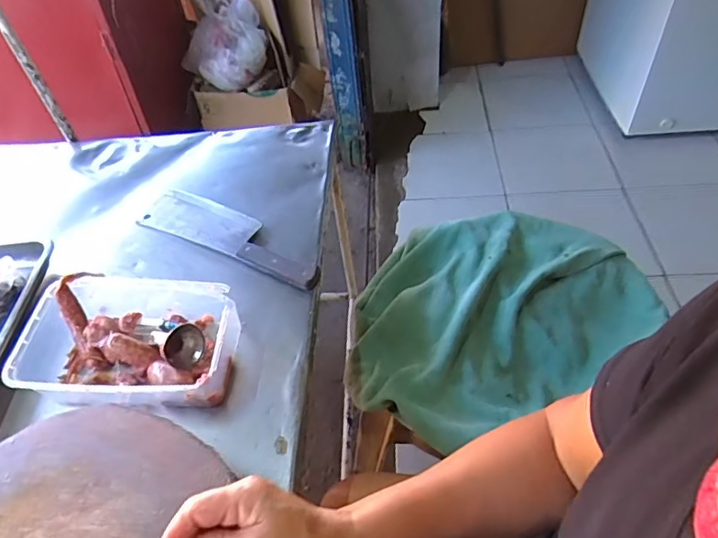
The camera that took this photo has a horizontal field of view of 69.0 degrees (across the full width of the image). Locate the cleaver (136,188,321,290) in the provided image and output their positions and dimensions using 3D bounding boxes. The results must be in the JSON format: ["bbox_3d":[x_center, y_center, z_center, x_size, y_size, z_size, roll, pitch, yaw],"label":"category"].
[{"bbox_3d":[-0.199,-0.062,0.813,0.368,0.026,0.088,22,53,24],"label":"cleaver"}]

